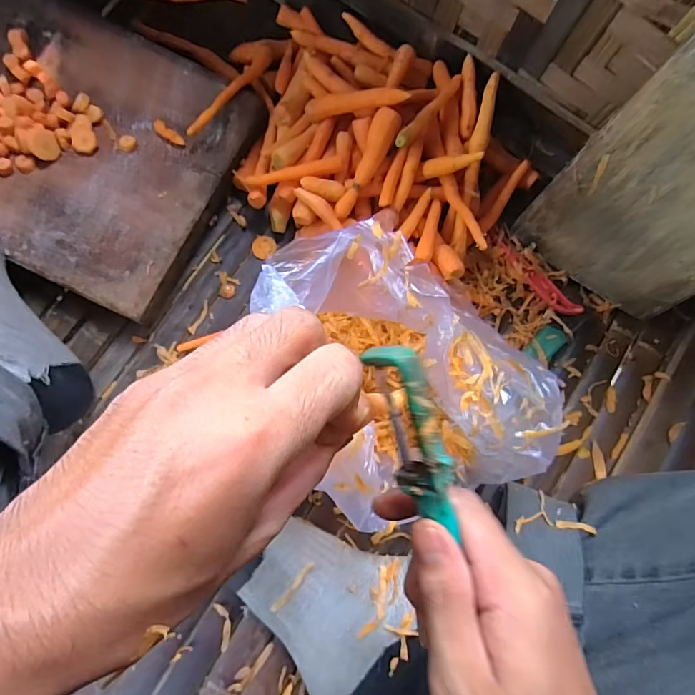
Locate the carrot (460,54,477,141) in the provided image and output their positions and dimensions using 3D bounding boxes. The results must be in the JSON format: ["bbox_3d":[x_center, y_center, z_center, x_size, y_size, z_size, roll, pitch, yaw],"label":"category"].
[{"bbox_3d":[0.109,-0.224,0.405,0.013,0.011,0.070,1,84,-3],"label":"carrot"}]

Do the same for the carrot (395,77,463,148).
[{"bbox_3d":[0.072,-0.204,0.390,0.012,0.010,0.103,36,67,1],"label":"carrot"}]

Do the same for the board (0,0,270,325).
[{"bbox_3d":[-0.258,-0.186,0.396,0.306,0.041,0.228,26,83,0],"label":"board"}]

